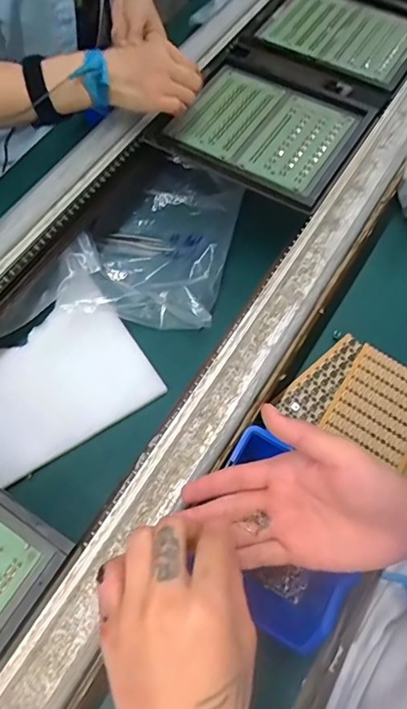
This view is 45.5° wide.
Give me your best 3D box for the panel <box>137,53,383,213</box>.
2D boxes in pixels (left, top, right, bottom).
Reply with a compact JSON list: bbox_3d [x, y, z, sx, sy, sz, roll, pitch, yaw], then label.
[{"bbox_3d":[0.072,-0.279,0.570,0.217,0.017,0.188,28,68,14],"label":"panel"}]

